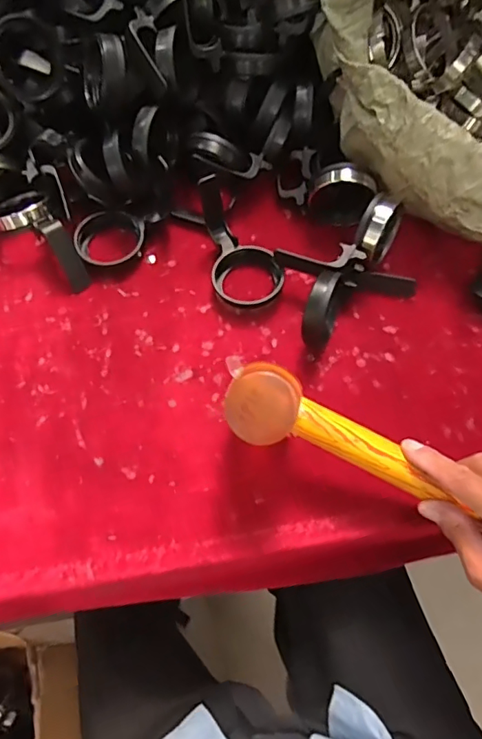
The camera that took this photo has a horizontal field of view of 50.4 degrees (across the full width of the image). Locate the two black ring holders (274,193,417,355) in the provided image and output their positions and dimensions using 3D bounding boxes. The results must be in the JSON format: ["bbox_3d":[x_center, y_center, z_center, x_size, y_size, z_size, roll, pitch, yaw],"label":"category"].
[{"bbox_3d":[0.108,-0.095,0.493,0.150,0.068,0.097,-25,68,-10],"label":"two black ring holders"}]

